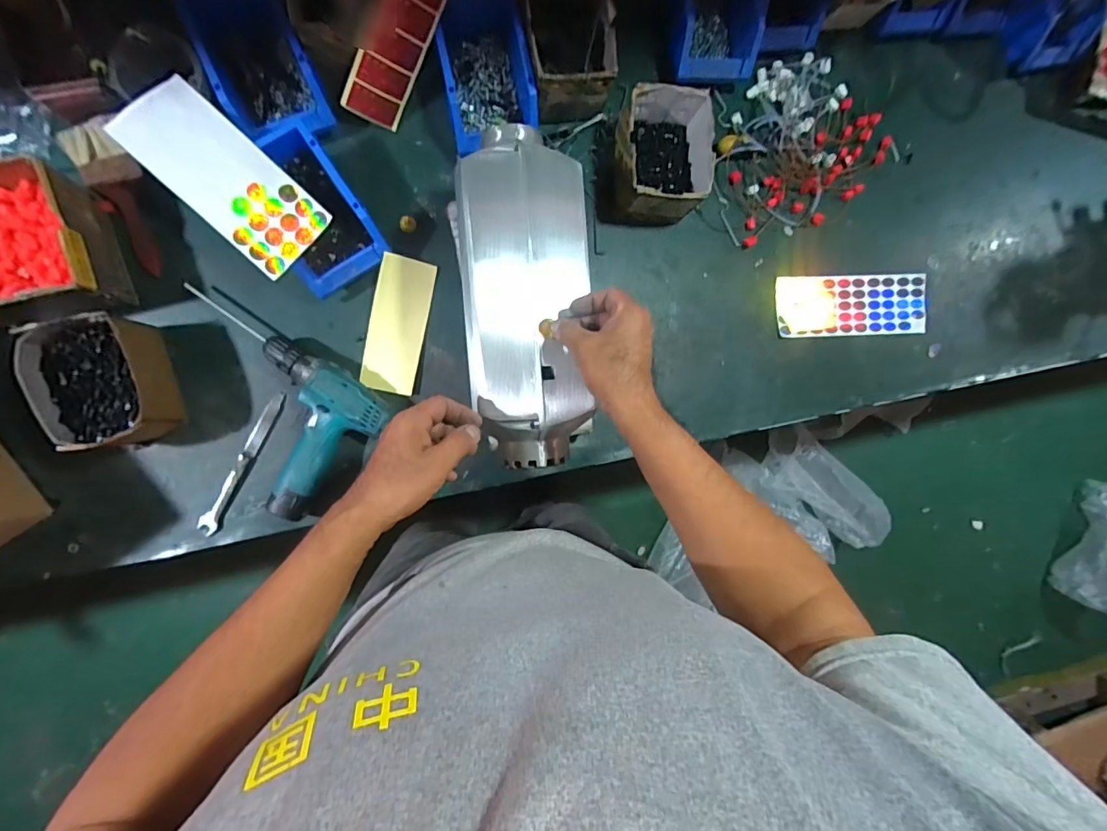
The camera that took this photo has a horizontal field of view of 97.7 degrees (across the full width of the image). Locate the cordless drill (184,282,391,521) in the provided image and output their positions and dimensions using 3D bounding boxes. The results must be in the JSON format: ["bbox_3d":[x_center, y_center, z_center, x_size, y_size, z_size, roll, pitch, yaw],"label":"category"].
[{"bbox_3d":[-0.380,-0.026,0.631,0.280,0.058,0.185,42,86,-9],"label":"cordless drill"}]

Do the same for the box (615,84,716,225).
[{"bbox_3d":[0.149,-0.360,0.682,0.117,0.092,0.151,3,90,-8],"label":"box"}]

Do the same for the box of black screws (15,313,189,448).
[{"bbox_3d":[-0.537,-0.038,0.590,0.121,0.088,0.155,-19,93,-8],"label":"box of black screws"}]

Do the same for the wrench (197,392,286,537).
[{"bbox_3d":[-0.418,0.063,0.653,0.020,0.011,0.206,29,88,-9],"label":"wrench"}]

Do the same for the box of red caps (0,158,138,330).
[{"bbox_3d":[-0.609,-0.190,0.565,0.141,0.088,0.166,-19,93,-8],"label":"box of red caps"}]

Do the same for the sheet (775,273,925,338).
[{"bbox_3d":[0.488,-0.179,0.783,0.261,0.005,0.096,-3,93,-9],"label":"sheet"}]

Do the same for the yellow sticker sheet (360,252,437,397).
[{"bbox_3d":[-0.215,-0.124,0.666,0.073,0.018,0.181,11,93,-12],"label":"yellow sticker sheet"}]

